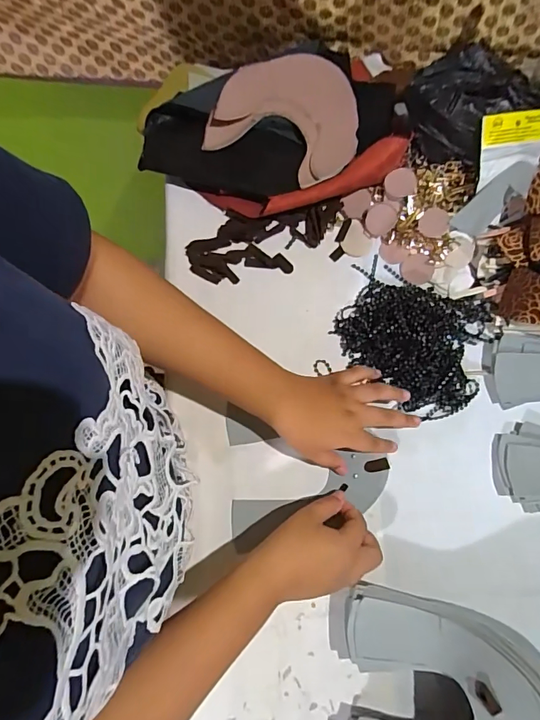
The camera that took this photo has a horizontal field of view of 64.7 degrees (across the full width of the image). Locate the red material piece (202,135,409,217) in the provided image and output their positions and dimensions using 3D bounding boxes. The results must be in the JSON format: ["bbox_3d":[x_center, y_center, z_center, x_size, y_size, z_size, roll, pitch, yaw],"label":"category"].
[{"bbox_3d":[0.040,-0.197,0.474,0.230,0.057,0.052,-10,78,-2],"label":"red material piece"}]

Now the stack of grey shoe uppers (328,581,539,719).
[{"bbox_3d":[0.130,0.291,0.346,0.149,0.113,0.163,12,78,3],"label":"stack of grey shoe uppers"}]

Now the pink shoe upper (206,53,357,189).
[{"bbox_3d":[0.030,-0.296,0.492,0.155,0.034,0.168,24,79,6],"label":"pink shoe upper"}]

